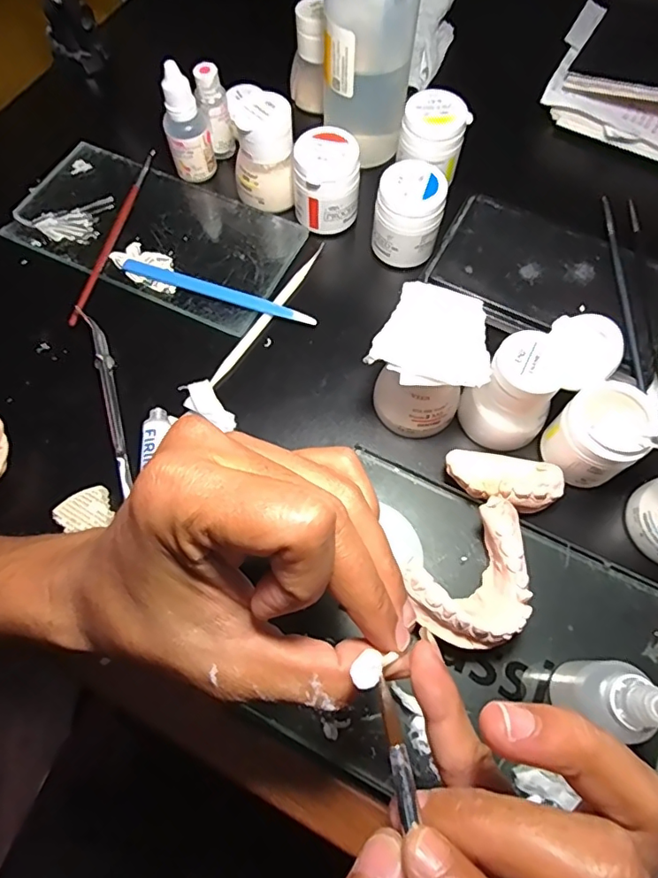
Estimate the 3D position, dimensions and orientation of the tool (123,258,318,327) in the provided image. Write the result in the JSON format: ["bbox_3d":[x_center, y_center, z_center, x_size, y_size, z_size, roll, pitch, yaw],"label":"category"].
[{"bbox_3d":[-0.074,-0.099,0.350,0.138,0.005,0.011,19,69,8],"label":"tool"}]

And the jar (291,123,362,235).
[{"bbox_3d":[-0.002,-0.177,0.356,0.044,0.052,0.044,0,68,0],"label":"jar"}]

